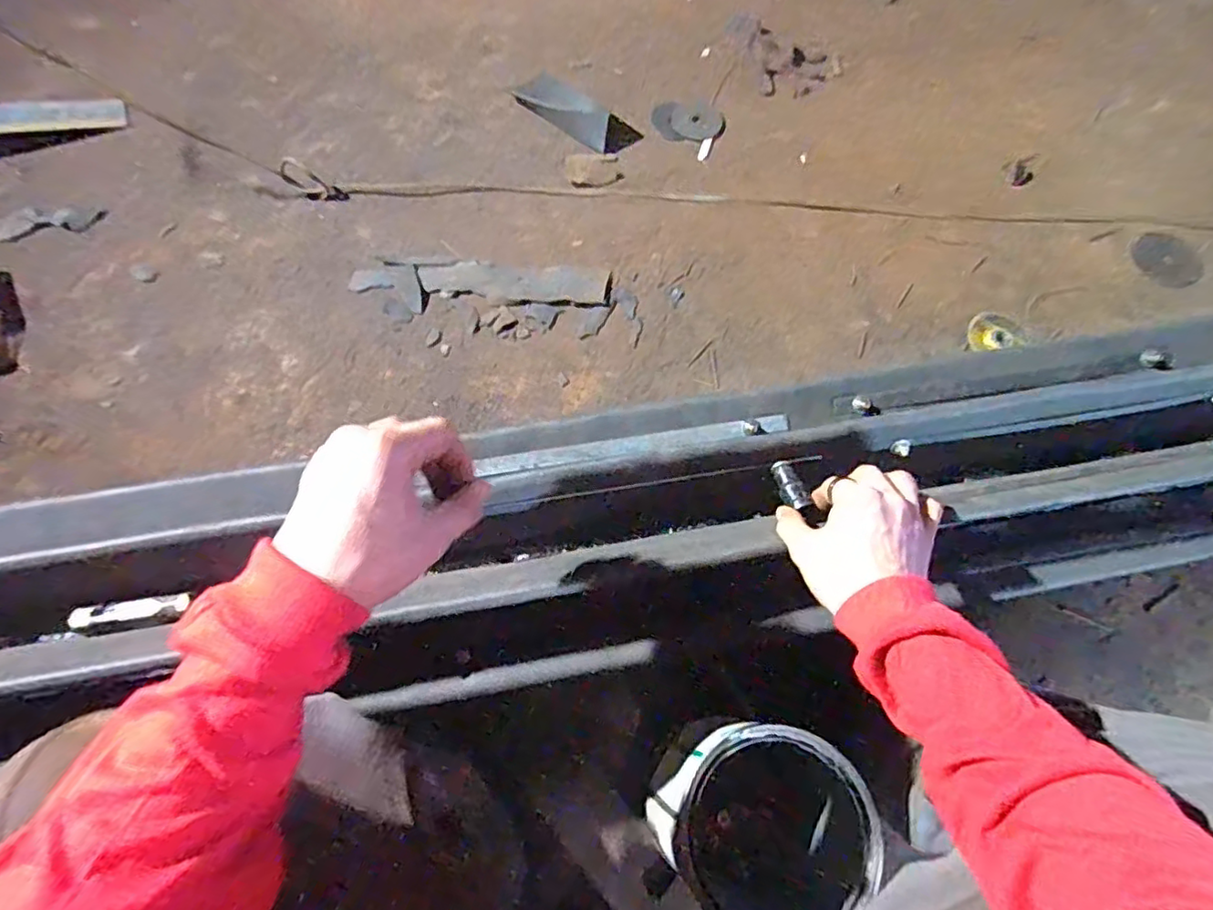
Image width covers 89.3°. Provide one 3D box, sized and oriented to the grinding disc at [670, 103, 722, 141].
[{"bbox_3d":[0.153,-0.564,1.037,0.083,0.005,0.086,0,70,-1],"label":"grinding disc"}]

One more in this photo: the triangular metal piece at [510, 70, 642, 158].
[{"bbox_3d":[-0.054,-0.575,1.040,0.231,0.024,0.096,43,75,13],"label":"triangular metal piece"}]

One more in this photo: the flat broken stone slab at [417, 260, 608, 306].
[{"bbox_3d":[-0.139,-0.252,0.901,0.272,0.006,0.065,6,70,1],"label":"flat broken stone slab"}]

